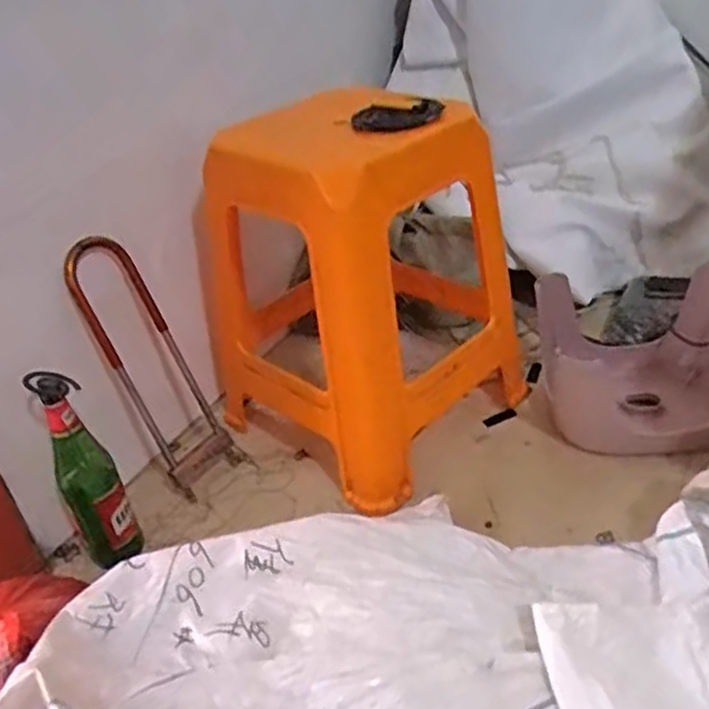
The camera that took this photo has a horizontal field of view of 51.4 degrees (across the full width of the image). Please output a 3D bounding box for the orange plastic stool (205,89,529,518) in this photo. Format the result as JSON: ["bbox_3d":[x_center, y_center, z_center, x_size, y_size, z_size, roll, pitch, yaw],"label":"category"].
[{"bbox_3d":[-0.025,-0.120,1.111,0.441,0.452,0.350,25,46,39],"label":"orange plastic stool"}]

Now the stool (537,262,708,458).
[{"bbox_3d":[0.437,0.021,1.126,0.304,0.205,0.251,1,35,14],"label":"stool"}]

